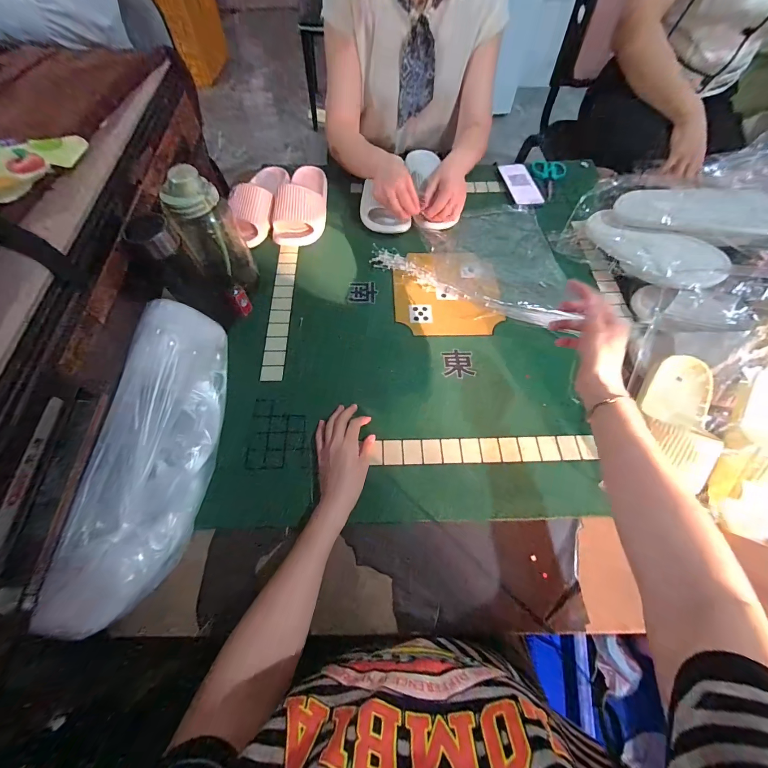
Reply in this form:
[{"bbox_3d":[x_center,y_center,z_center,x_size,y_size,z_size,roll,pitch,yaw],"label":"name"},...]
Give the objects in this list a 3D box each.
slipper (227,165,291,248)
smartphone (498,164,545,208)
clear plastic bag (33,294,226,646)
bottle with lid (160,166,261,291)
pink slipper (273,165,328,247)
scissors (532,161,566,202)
[{"bbox_3d":[-0.285,-0.428,0.749,0.086,0.062,0.271,7,63,2],"label":"slipper"},{"bbox_3d":[0.334,-0.490,0.811,0.069,0.015,0.153,-6,64,-5],"label":"smartphone"},{"bbox_3d":[-0.302,0.084,0.452,0.094,0.115,0.421,1,63,-1],"label":"clear plastic bag"},{"bbox_3d":[-0.294,-0.241,0.568,0.091,0.205,0.094,-7,64,-5],"label":"bottle with lid"},{"bbox_3d":[-0.185,-0.430,0.755,0.106,0.065,0.255,5,63,1],"label":"pink slipper"},{"bbox_3d":[0.420,-0.516,0.836,0.079,0.013,0.165,9,63,3],"label":"scissors"}]

